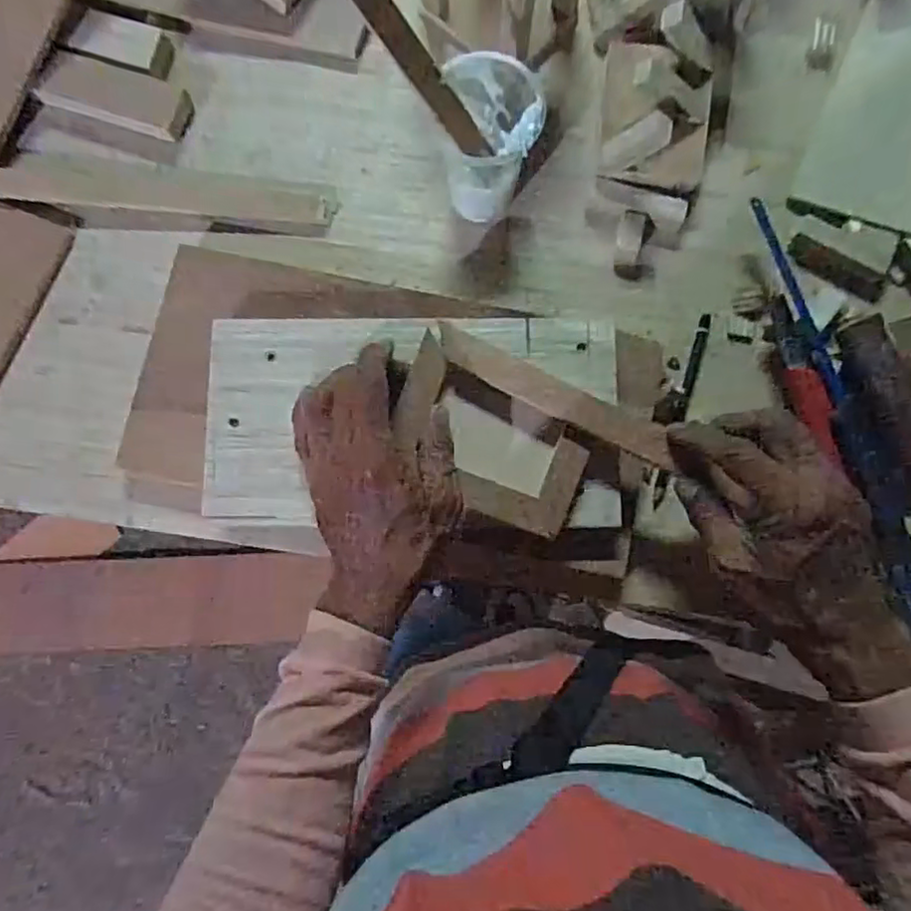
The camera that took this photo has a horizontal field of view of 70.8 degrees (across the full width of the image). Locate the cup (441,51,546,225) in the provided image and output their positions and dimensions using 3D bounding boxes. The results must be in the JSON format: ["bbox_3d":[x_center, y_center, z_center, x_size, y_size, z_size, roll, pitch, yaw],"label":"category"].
[{"bbox_3d":[0.022,-0.203,0.420,0.057,0.097,0.064,0,84,-1],"label":"cup"}]

